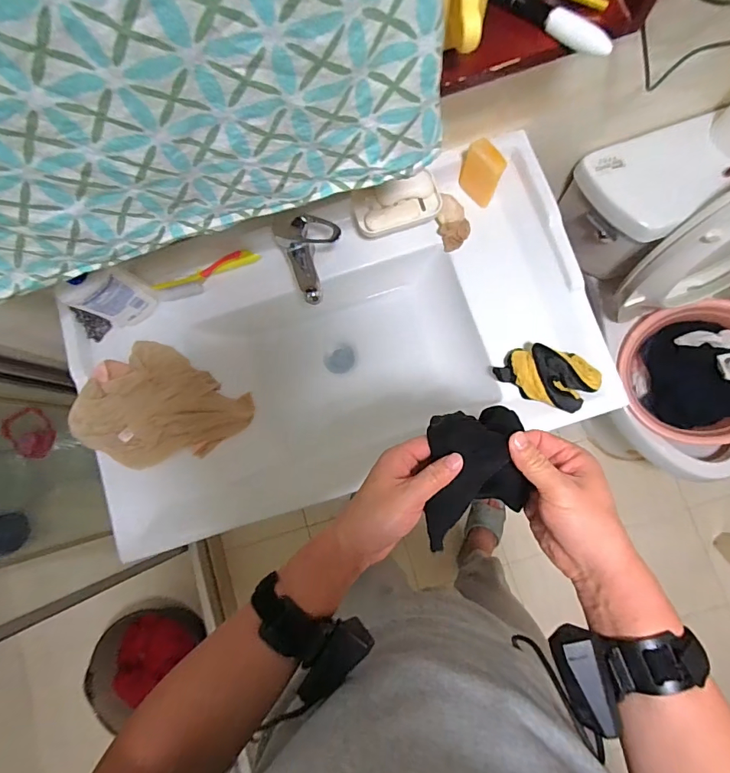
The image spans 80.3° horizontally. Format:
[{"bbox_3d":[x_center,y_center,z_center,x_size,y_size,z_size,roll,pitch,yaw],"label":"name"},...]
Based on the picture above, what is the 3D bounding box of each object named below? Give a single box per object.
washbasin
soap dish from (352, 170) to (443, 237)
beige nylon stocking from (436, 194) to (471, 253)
[{"bbox_3d":[-0.046,-0.044,0.733,0.796,0.245,0.429,-21,81,0],"label":"washbasin"},{"bbox_3d":[0.050,-0.290,0.688,0.136,0.026,0.077,-16,81,1],"label":"soap dish"},{"bbox_3d":[0.144,-0.271,0.716,0.048,0.046,0.075,-22,81,0],"label":"beige nylon stocking"}]

